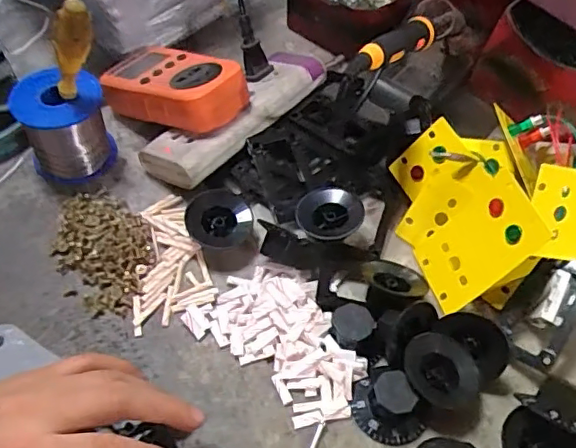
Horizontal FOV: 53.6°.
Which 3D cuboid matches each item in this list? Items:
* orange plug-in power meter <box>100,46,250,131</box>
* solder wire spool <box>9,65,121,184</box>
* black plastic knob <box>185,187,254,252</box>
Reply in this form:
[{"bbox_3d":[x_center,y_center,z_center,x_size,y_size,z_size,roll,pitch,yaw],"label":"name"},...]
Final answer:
[{"bbox_3d":[-0.092,-0.112,0.464,0.126,0.038,0.063,20,53,31],"label":"orange plug-in power meter"},{"bbox_3d":[-0.171,-0.076,0.440,0.064,0.070,0.059,-19,57,-16],"label":"solder wire spool"},{"bbox_3d":[-0.051,-0.003,0.421,0.047,0.020,0.042,-3,54,-6],"label":"black plastic knob"}]

